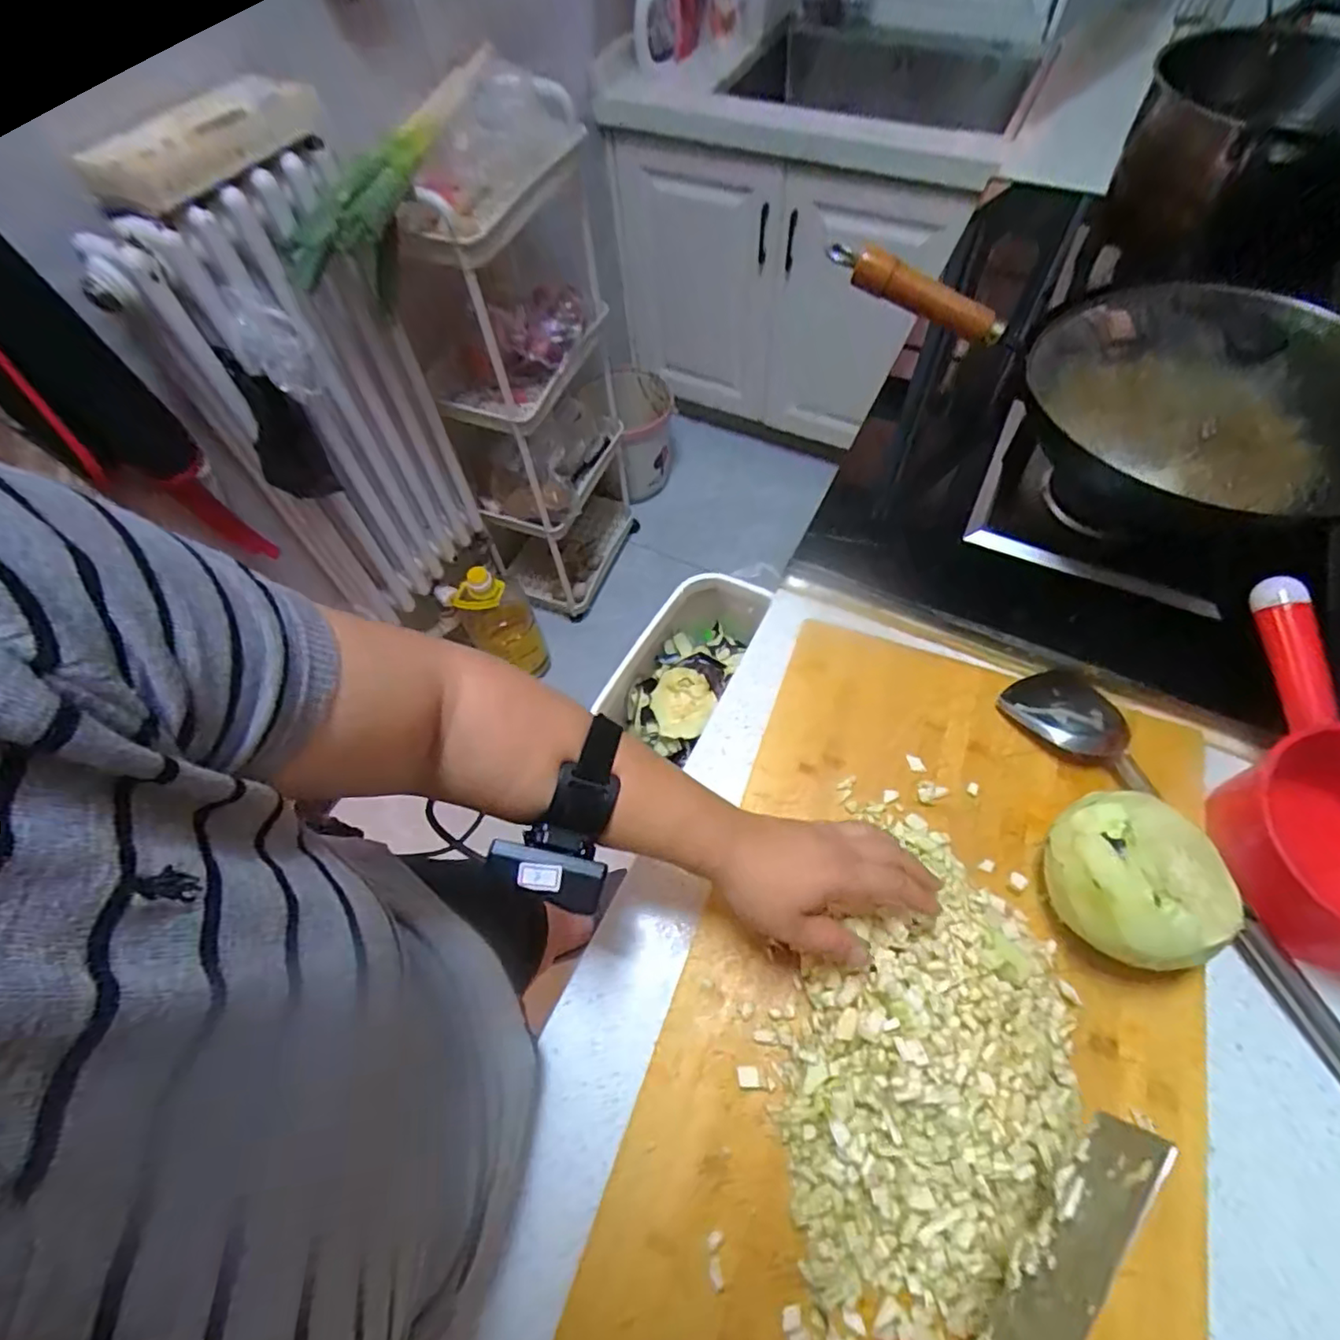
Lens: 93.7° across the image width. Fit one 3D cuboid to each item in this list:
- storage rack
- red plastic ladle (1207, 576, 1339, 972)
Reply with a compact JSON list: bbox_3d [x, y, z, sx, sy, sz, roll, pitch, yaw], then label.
[{"bbox_3d":[-0.291,-0.565,1.329,0.299,0.986,0.389,17,63,12],"label":"storage rack"},{"bbox_3d":[0.499,0.077,0.475,0.125,0.095,0.266,5,62,3],"label":"red plastic ladle"}]

